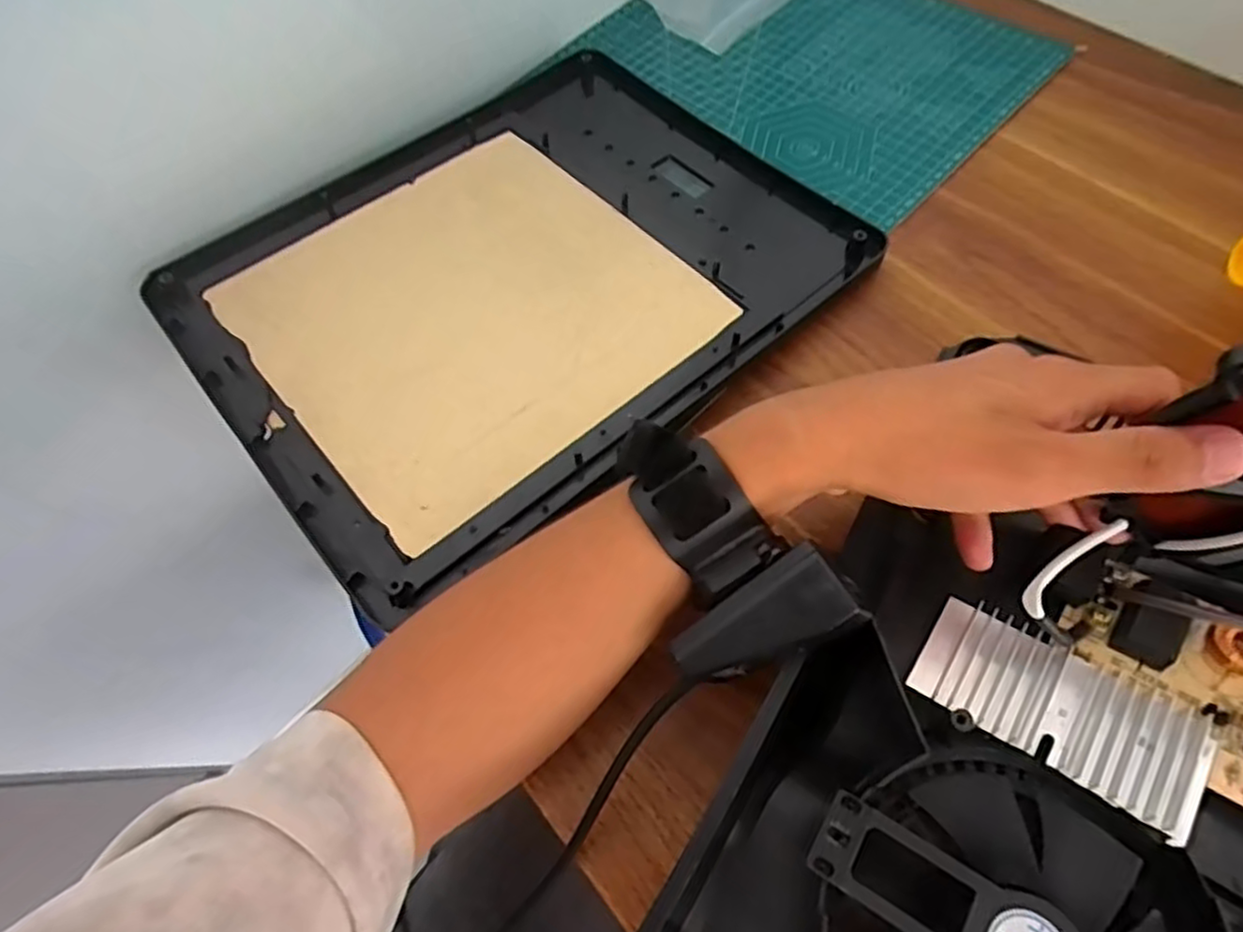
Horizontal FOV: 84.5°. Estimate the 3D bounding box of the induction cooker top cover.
[{"bbox_3d":[-0.062,-0.121,0.408,0.355,0.012,0.283,-37,65,-17],"label":"induction cooker top cover"}]

